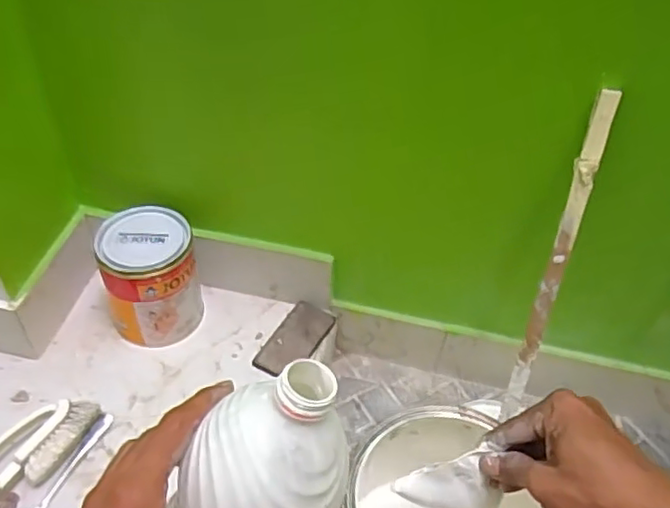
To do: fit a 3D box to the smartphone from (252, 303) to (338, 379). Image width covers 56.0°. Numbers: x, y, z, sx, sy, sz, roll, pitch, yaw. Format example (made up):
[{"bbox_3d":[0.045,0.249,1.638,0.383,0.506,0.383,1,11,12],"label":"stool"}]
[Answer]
[{"bbox_3d":[-0.049,0.105,0.784,0.056,0.014,0.119,23,48,18],"label":"smartphone"}]

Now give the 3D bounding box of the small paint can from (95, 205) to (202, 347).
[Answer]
[{"bbox_3d":[-0.221,0.033,0.762,0.106,0.148,0.100,2,45,-2],"label":"small paint can"}]

